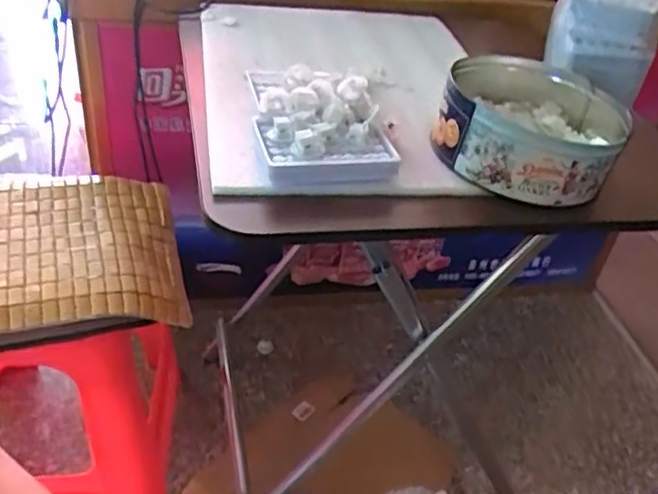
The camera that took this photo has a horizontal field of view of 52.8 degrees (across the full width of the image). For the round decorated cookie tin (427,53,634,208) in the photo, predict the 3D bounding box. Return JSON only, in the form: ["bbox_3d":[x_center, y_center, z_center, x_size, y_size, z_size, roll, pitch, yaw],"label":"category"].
[{"bbox_3d":[0.205,-0.126,0.690,0.173,0.071,0.179,16,38,11],"label":"round decorated cookie tin"}]

